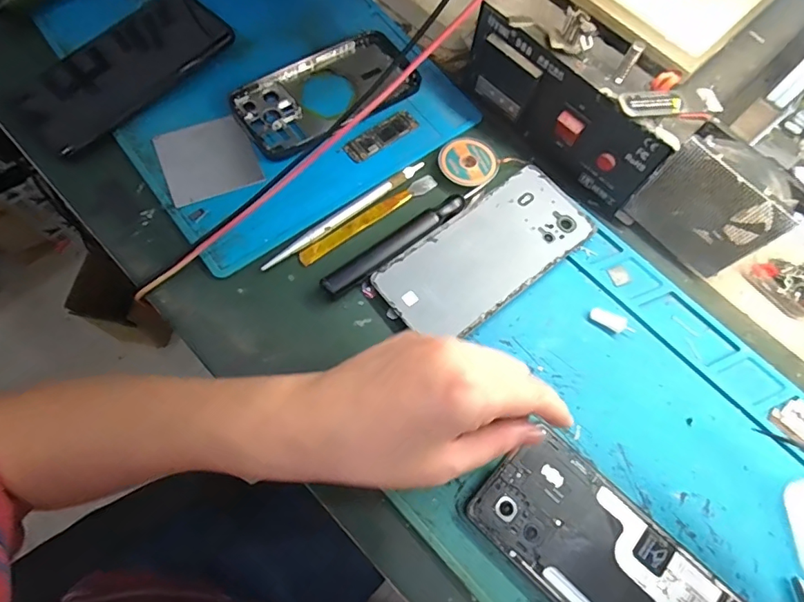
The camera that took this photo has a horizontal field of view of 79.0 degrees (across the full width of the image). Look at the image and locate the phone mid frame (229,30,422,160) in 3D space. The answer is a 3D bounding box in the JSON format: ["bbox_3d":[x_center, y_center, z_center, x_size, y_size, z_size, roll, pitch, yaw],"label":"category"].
[{"bbox_3d":[-0.060,-0.170,0.395,0.146,0.015,0.073,-35,75,-14],"label":"phone mid frame"}]

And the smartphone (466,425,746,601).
[{"bbox_3d":[0.119,0.151,0.278,0.158,0.004,0.074,40,73,12],"label":"smartphone"}]

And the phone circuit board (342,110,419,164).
[{"bbox_3d":[-0.016,-0.131,0.387,0.063,0.005,0.019,-36,75,-15],"label":"phone circuit board"}]

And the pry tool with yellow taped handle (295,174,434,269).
[{"bbox_3d":[-0.023,-0.061,0.360,0.120,0.008,0.012,-36,75,-14],"label":"pry tool with yellow taped handle"}]

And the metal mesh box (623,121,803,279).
[{"bbox_3d":[0.207,-0.065,0.328,0.078,0.081,0.031,42,73,12],"label":"metal mesh box"}]

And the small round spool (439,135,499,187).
[{"bbox_3d":[0.050,-0.105,0.374,0.044,0.007,0.042,1,69,-2],"label":"small round spool"}]

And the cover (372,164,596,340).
[{"bbox_3d":[0.061,-0.034,0.349,0.156,0.007,0.072,-37,75,-15],"label":"cover"}]

